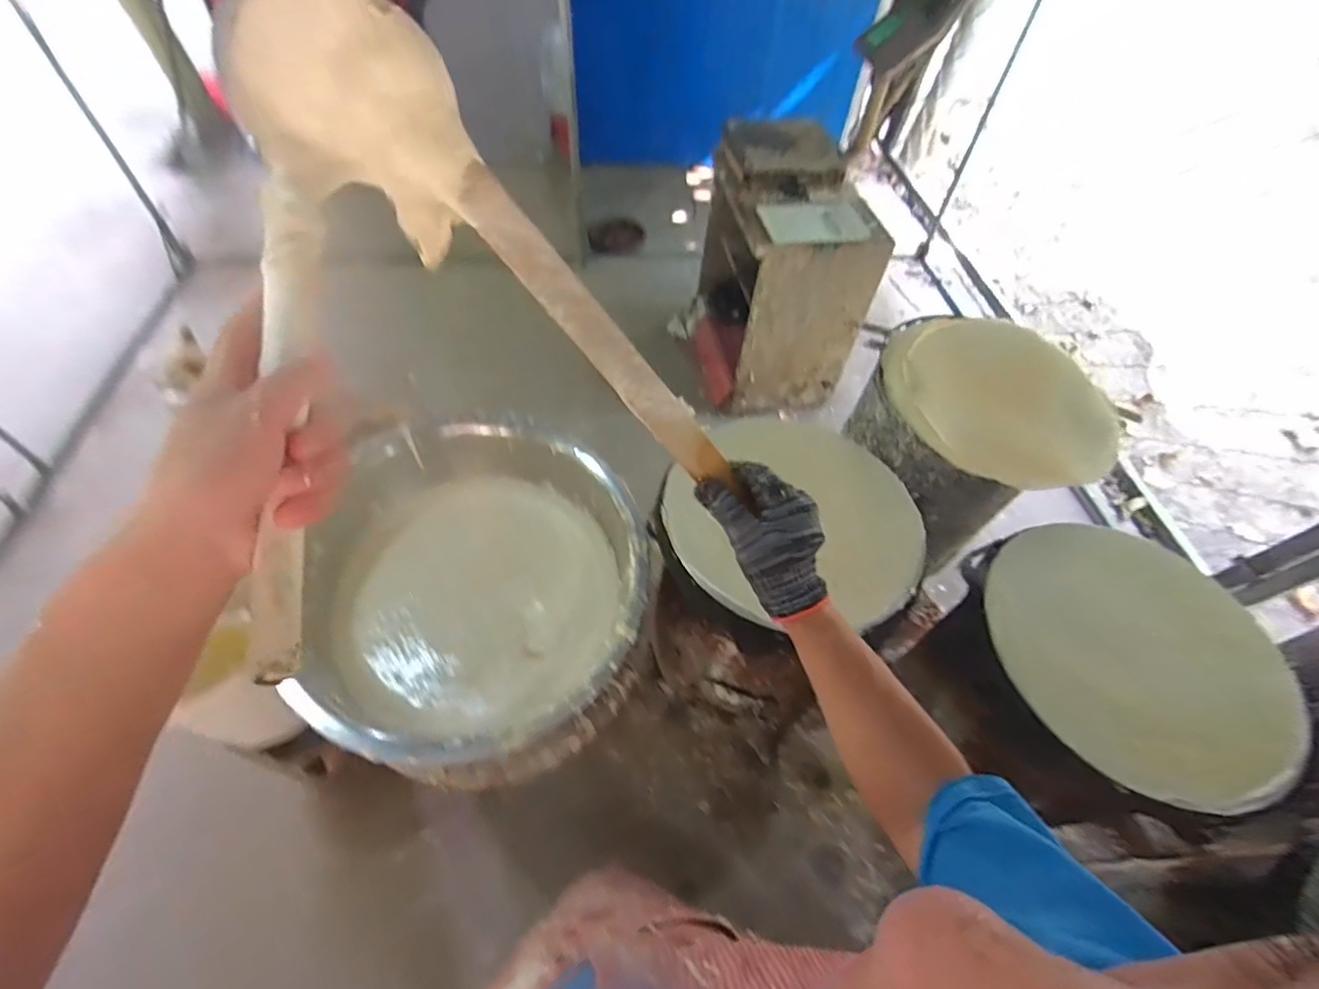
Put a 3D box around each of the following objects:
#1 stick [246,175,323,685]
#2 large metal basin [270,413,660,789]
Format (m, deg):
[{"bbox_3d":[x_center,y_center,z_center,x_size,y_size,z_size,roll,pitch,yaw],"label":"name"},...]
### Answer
[{"bbox_3d":[-0.184,-0.039,0.278,0.022,0.022,0.251,-4,81,-7],"label":"stick"},{"bbox_3d":[-0.279,0.157,0.910,0.489,0.195,0.515,2,56,-3],"label":"large metal basin"}]

